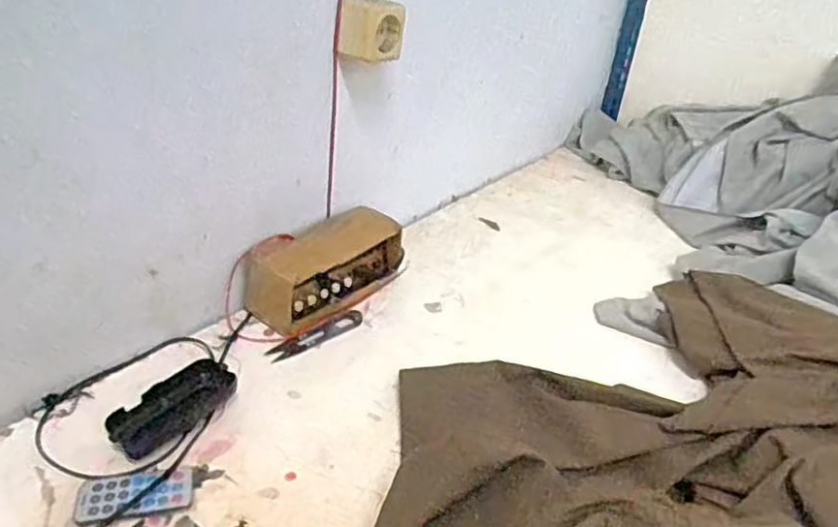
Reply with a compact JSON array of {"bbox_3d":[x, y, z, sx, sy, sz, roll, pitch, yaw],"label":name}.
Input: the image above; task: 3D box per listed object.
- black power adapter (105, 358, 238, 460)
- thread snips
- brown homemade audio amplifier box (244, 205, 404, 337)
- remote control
[{"bbox_3d":[-0.218,0.127,0.569,0.046,0.031,0.109,30,39,32],"label":"black power adapter"},{"bbox_3d":[-0.112,0.078,0.693,0.120,0.008,0.026,-22,42,-37],"label":"thread snips"},{"bbox_3d":[-0.105,0.003,0.735,0.072,0.076,0.184,30,39,32],"label":"brown homemade audio amplifier box"},{"bbox_3d":[-0.223,0.182,0.501,0.082,0.004,0.038,-5,34,-18],"label":"remote control"}]

